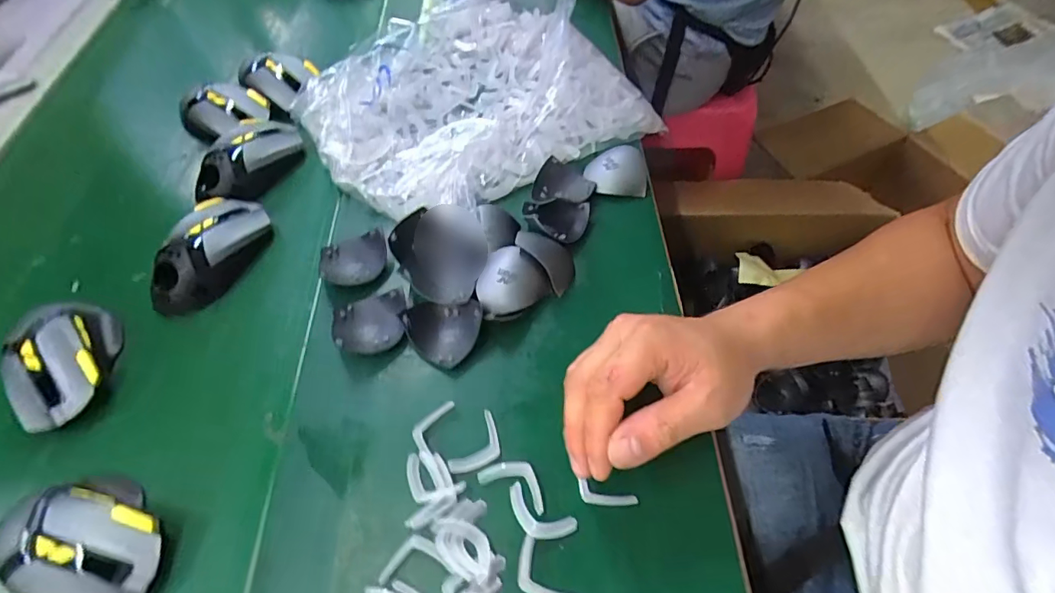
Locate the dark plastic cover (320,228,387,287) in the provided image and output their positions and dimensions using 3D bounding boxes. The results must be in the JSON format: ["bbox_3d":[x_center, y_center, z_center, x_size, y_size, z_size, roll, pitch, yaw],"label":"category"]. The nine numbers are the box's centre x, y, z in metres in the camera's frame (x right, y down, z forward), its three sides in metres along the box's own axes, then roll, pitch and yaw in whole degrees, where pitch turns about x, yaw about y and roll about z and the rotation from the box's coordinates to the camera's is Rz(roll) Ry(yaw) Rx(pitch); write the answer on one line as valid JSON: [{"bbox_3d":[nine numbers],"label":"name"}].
[{"bbox_3d":[-0.149,-0.033,0.433,0.056,0.024,0.042,-16,56,-8],"label":"dark plastic cover"}]

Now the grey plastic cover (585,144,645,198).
[{"bbox_3d":[0.086,-0.122,0.486,0.057,0.027,0.044,-1,56,2],"label":"grey plastic cover"}]

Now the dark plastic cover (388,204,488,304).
[{"bbox_3d":[-0.071,-0.036,0.416,0.072,0.031,0.086,-24,58,-13],"label":"dark plastic cover"}]

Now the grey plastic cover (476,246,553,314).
[{"bbox_3d":[-0.014,-0.009,0.399,0.050,0.030,0.049,27,61,20],"label":"grey plastic cover"}]

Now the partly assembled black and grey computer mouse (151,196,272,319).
[{"bbox_3d":[-0.279,-0.040,0.446,0.062,0.044,0.120,8,57,8],"label":"partly assembled black and grey computer mouse"}]

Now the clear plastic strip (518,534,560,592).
[{"bbox_3d":[0.008,0.172,0.303,0.022,0.004,0.047,-34,61,-19],"label":"clear plastic strip"}]

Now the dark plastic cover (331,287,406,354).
[{"bbox_3d":[-0.124,0.020,0.390,0.058,0.018,0.043,-8,56,-2],"label":"dark plastic cover"}]

